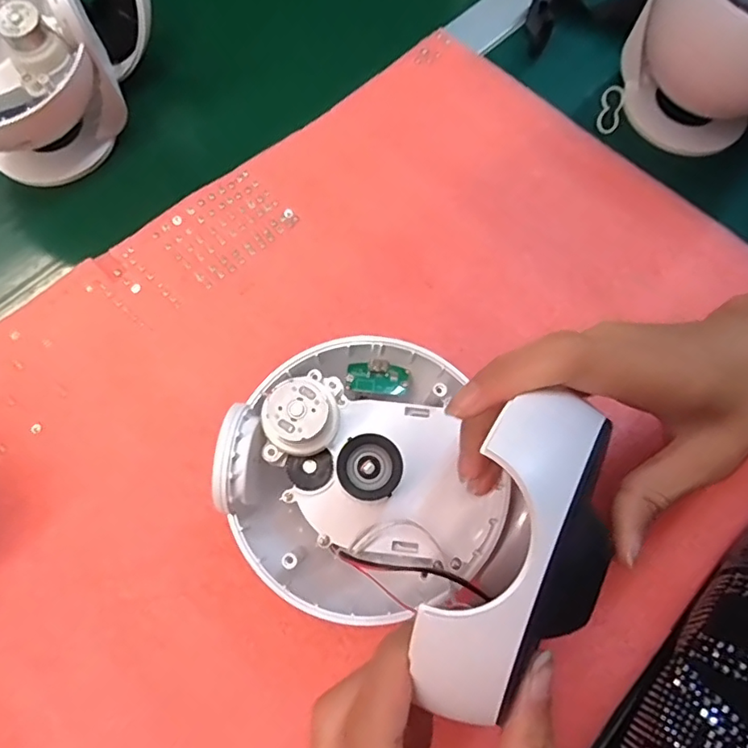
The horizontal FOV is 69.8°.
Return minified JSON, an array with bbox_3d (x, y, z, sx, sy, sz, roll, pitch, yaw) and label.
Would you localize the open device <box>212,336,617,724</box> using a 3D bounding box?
[{"bbox_3d":[0.012,0.040,0.202,0.134,0.114,0.113,28,72,8],"label":"open device"}]

